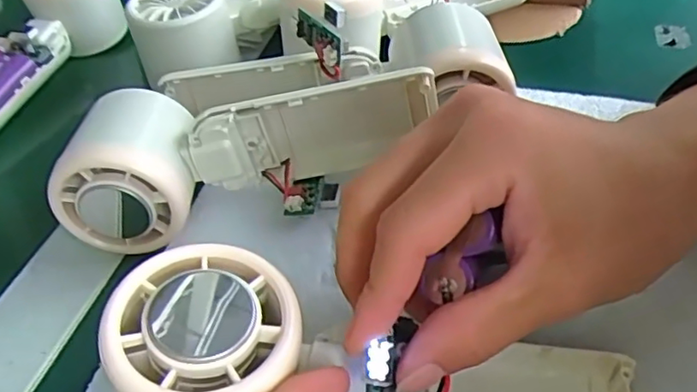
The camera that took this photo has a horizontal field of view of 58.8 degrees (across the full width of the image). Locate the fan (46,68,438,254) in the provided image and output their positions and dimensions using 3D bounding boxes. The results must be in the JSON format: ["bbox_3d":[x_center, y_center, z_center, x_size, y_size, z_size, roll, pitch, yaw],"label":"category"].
[{"bbox_3d":[-0.045,-0.023,0.277,0.165,0.059,0.054,-8,43,-6],"label":"fan"}]

